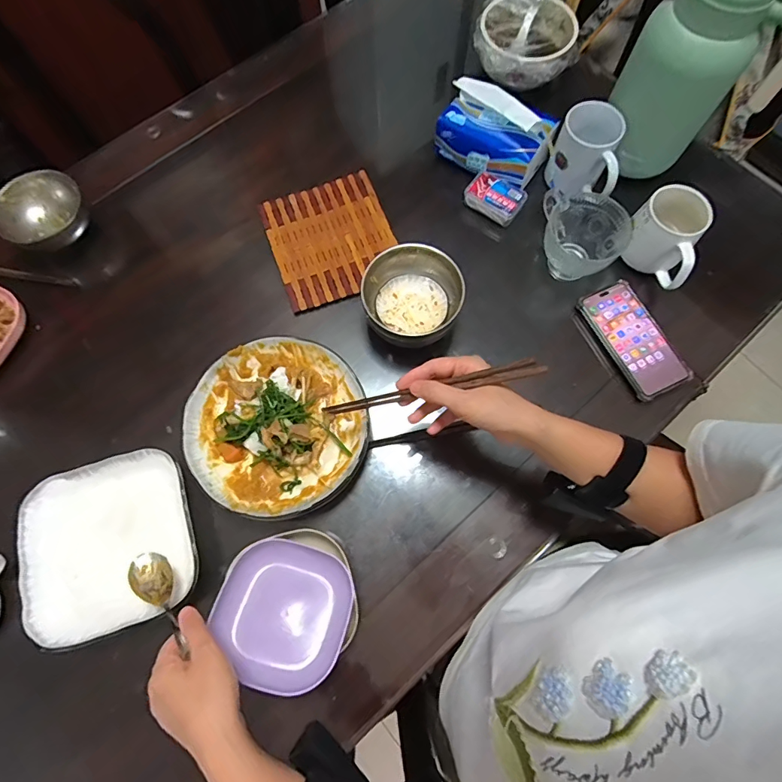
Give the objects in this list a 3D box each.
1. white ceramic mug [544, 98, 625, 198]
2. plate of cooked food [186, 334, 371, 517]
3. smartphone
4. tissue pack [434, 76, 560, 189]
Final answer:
[{"bbox_3d":[0.292,-0.352,0.657,0.103,0.093,0.086,22,75,7],"label":"white ceramic mug"},{"bbox_3d":[-0.140,0.044,0.560,0.220,0.065,0.213,0,73,1],"label":"plate of cooked food"},{"bbox_3d":[0.336,-0.074,0.611,0.077,0.013,0.166,-25,73,-3],"label":"smartphone"},{"bbox_3d":[0.154,-0.393,0.665,0.166,0.091,0.094,27,75,9],"label":"tissue pack"}]

